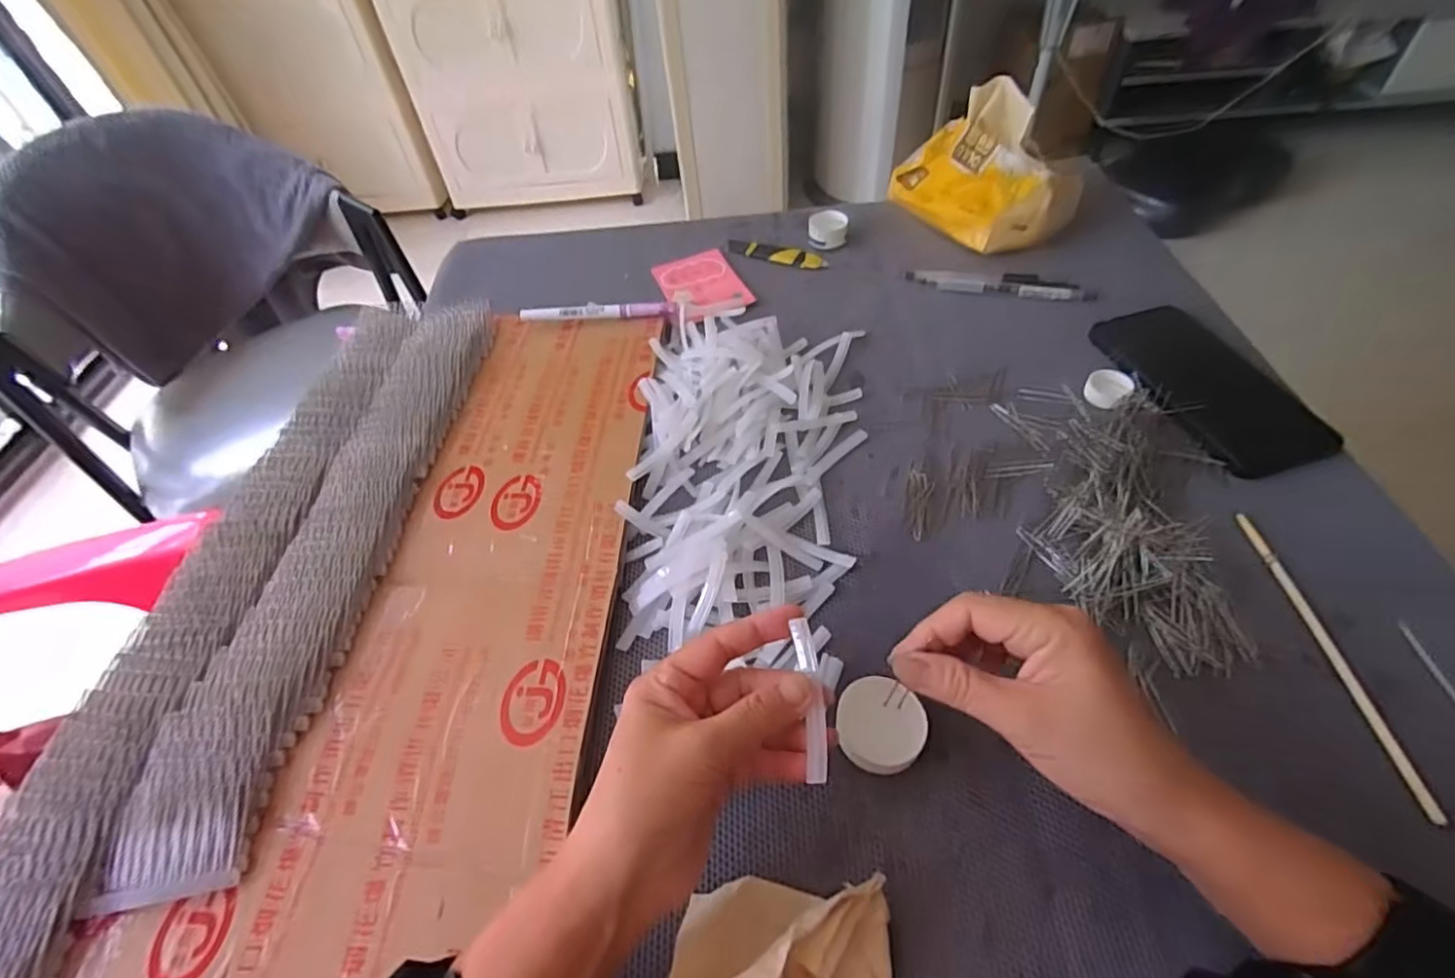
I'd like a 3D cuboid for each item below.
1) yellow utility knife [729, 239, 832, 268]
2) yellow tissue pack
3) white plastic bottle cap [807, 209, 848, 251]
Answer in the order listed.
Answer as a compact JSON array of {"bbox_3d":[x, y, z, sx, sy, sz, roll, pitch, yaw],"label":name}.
[{"bbox_3d":[0.047,-0.229,0.625,0.102,0.007,0.024,17,54,19],"label":"yellow utility knife"},{"bbox_3d":[0.242,-0.306,0.592,0.110,0.102,0.156,-18,52,-11],"label":"yellow tissue pack"},{"bbox_3d":[0.099,-0.255,0.631,0.038,0.024,0.030,4,51,9],"label":"white plastic bottle cap"}]

